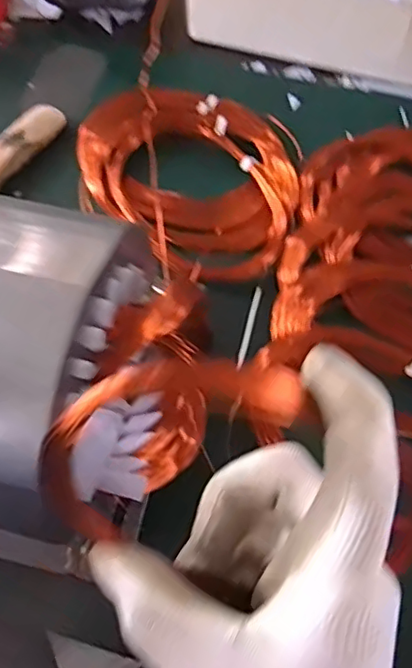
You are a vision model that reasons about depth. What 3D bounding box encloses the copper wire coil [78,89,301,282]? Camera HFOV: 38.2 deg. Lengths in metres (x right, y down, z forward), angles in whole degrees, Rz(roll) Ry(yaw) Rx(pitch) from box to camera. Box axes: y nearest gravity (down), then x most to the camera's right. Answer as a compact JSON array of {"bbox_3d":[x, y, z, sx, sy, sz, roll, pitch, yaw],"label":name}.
[{"bbox_3d":[-0.010,-0.127,0.463,0.192,0.027,0.132,42,76,17],"label":"copper wire coil"}]

